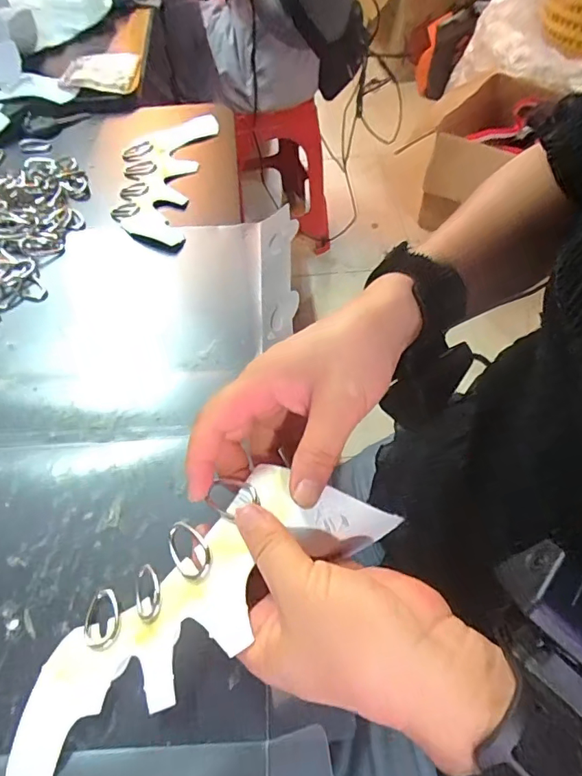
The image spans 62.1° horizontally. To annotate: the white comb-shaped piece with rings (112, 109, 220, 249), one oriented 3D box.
[{"bbox_3d":[-0.131,-0.214,0.482,0.080,0.010,0.207,3,56,2],"label":"white comb-shaped piece with rings"}]

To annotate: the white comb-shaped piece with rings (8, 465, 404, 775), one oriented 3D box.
[{"bbox_3d":[-0.049,0.104,0.243,0.202,0.035,0.065,-34,62,-3],"label":"white comb-shaped piece with rings"}]

